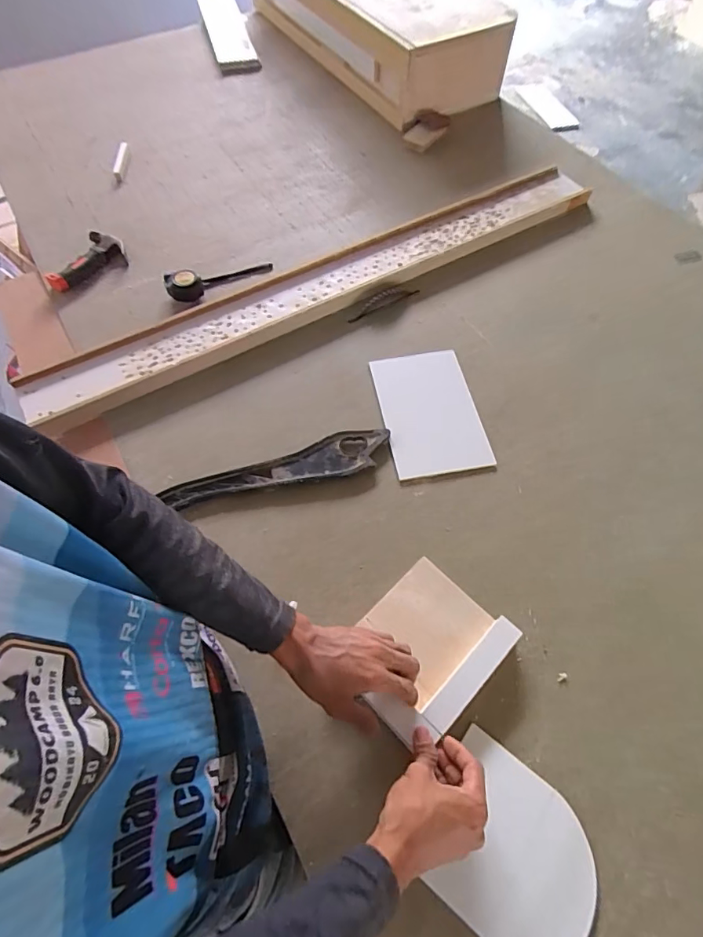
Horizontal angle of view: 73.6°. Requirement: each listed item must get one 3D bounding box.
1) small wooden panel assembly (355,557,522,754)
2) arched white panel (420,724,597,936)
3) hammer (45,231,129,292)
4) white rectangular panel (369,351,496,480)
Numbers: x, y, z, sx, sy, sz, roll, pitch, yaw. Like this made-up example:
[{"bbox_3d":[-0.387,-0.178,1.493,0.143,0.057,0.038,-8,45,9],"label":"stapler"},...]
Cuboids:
[{"bbox_3d":[0.085,0.213,0.559,0.148,0.032,0.179,40,69,21],"label":"small wooden panel assembly"},{"bbox_3d":[0.164,0.396,0.482,0.166,0.008,0.148,32,70,23],"label":"arched white panel"},{"bbox_3d":[-0.524,-0.407,0.920,0.150,0.033,0.116,-36,66,-17],"label":"hammer"},{"bbox_3d":[0.124,-0.097,0.758,0.146,0.012,0.231,-11,61,-4],"label":"white rectangular panel"}]

